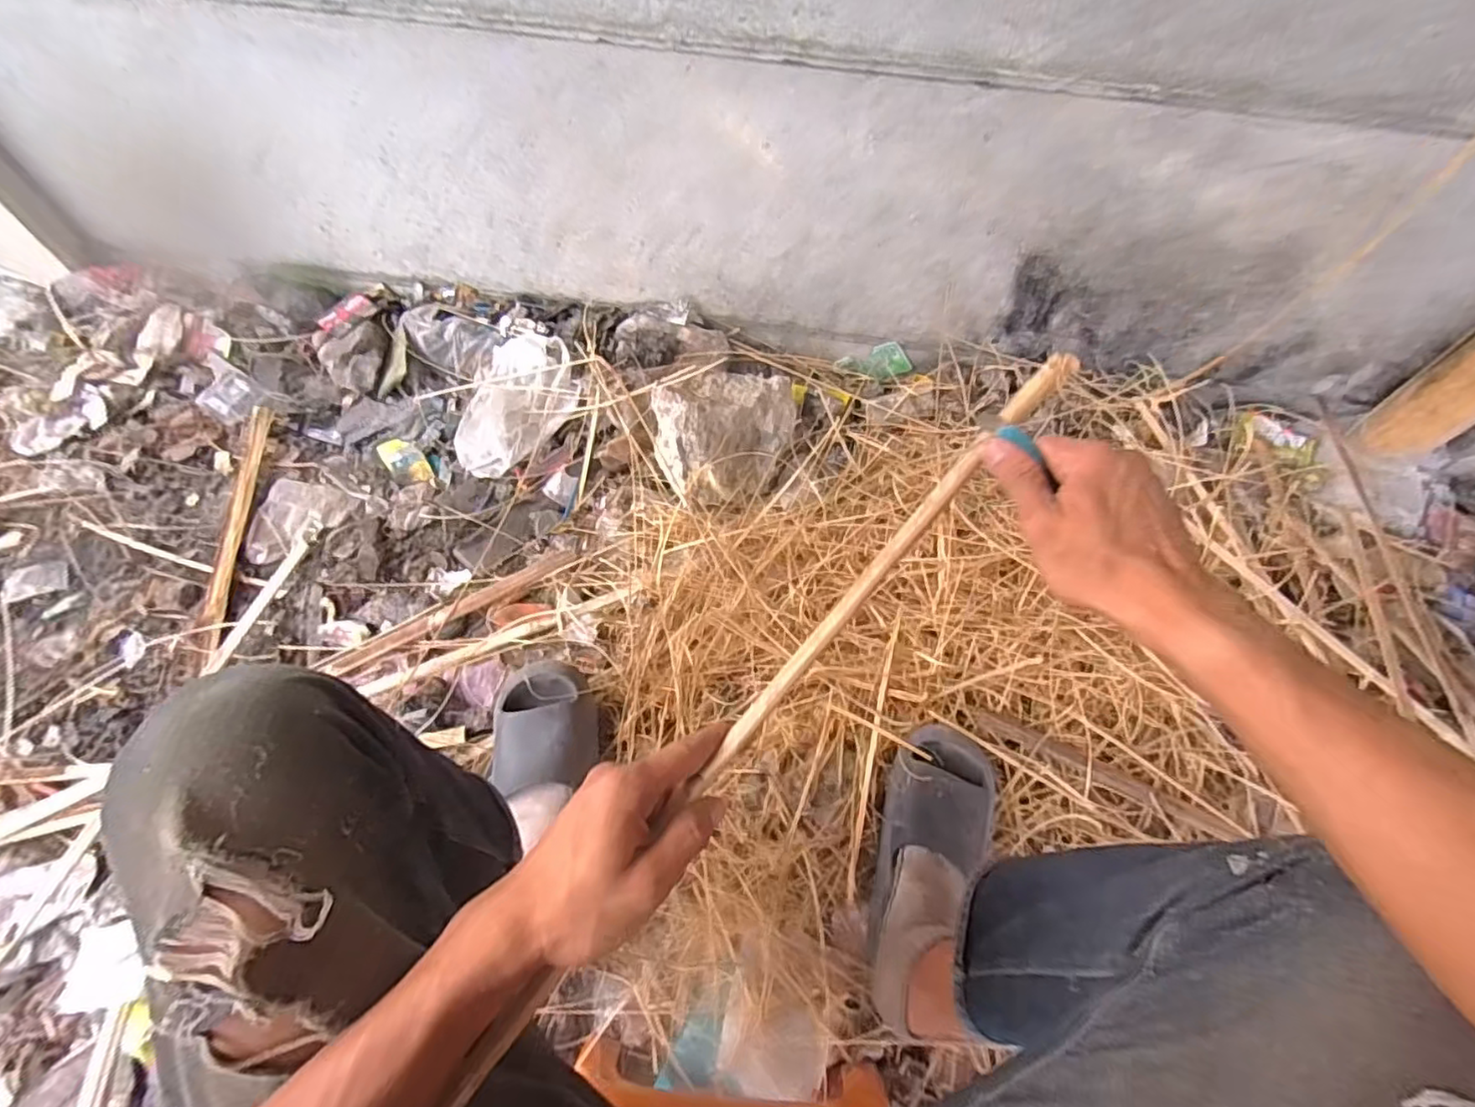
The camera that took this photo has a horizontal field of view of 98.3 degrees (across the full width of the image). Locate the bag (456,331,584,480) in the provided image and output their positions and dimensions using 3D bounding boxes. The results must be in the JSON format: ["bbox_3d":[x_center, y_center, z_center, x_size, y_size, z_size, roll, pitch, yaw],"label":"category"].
[{"bbox_3d":[-0.354,-0.239,1.025,0.170,0.059,0.245,16,62,7],"label":"bag"}]

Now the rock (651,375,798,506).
[{"bbox_3d":[-0.019,-0.186,0.956,0.207,0.101,0.219,2,61,-1],"label":"rock"}]

